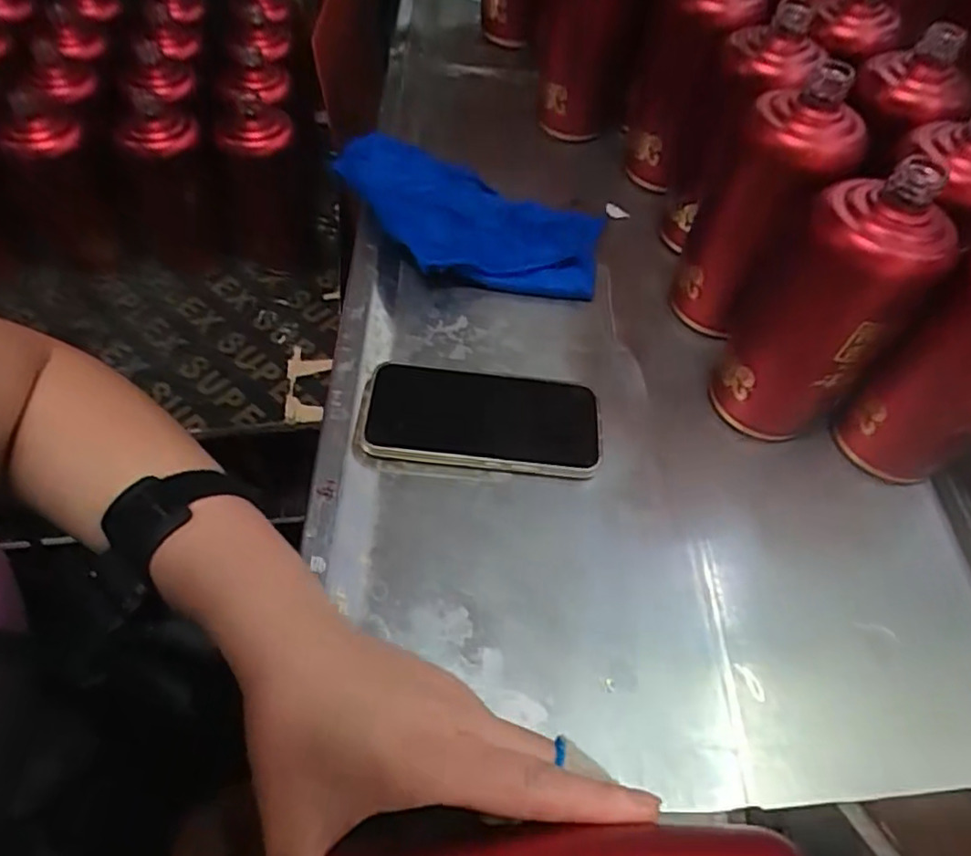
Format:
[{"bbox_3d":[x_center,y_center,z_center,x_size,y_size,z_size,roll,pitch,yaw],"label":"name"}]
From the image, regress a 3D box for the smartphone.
[{"bbox_3d":[-0.003,-0.006,0.427,0.160,0.018,0.075,4,55,0],"label":"smartphone"}]

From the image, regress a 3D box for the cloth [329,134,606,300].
[{"bbox_3d":[-0.020,-0.175,0.520,0.233,0.057,0.125,8,55,3],"label":"cloth"}]

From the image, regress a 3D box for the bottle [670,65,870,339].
[{"bbox_3d":[0.194,-0.151,0.449,0.079,0.181,0.070,21,56,12],"label":"bottle"}]

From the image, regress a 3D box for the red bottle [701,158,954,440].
[{"bbox_3d":[0.206,-0.069,0.392,0.082,0.179,0.072,30,59,17],"label":"red bottle"}]

